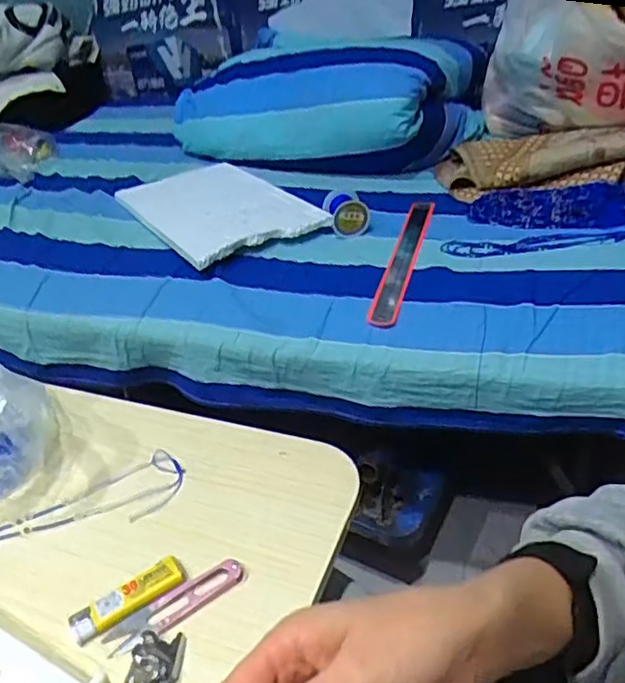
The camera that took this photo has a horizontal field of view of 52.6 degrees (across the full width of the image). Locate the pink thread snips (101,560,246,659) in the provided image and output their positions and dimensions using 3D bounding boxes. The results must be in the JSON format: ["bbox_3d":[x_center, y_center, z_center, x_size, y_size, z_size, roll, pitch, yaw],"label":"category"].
[{"bbox_3d":[-0.096,0.187,0.449,0.102,0.008,0.026,-26,40,-25],"label":"pink thread snips"}]

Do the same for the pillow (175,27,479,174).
[{"bbox_3d":[0.007,-0.465,1.203,0.558,0.167,0.322,19,41,30],"label":"pillow"}]

